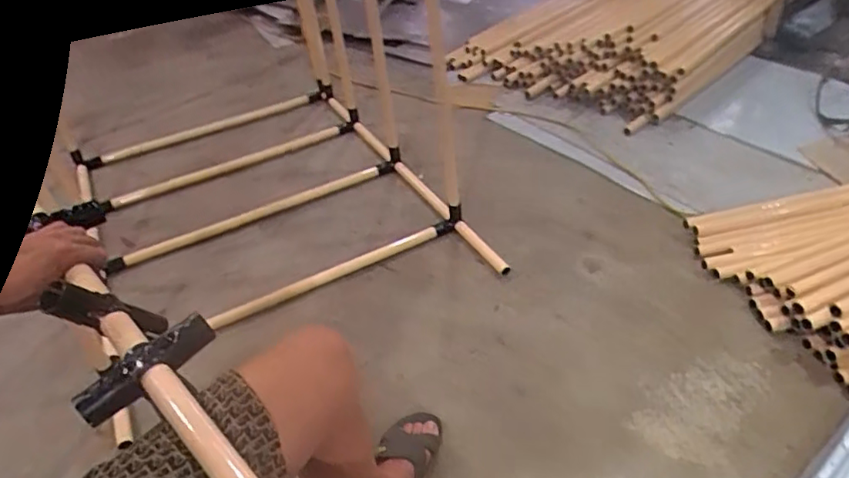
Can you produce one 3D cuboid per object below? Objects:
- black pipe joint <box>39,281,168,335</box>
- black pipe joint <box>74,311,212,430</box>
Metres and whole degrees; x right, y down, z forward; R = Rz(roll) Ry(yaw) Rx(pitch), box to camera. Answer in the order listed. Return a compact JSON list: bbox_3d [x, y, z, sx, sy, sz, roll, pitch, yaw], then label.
[{"bbox_3d":[-0.316,0.077,0.596,0.030,0.116,0.033,35,93,41],"label":"black pipe joint"},{"bbox_3d":[-0.263,0.118,0.549,0.040,0.034,0.125,27,50,33],"label":"black pipe joint"}]

